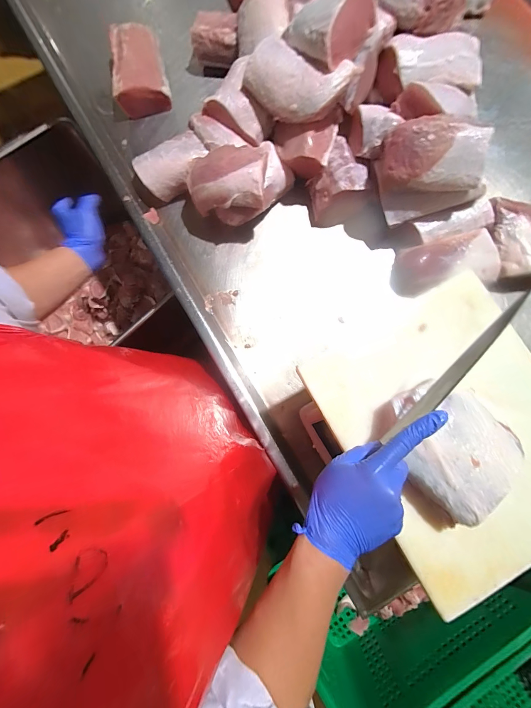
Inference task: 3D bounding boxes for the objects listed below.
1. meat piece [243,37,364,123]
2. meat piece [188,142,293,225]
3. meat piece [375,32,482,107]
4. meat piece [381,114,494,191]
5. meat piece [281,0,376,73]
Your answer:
[{"bbox_3d":[0.059,-0.512,0.580,0.194,0.063,0.111,28,82,5],"label":"meat piece"},{"bbox_3d":[-0.046,-0.352,0.632,0.216,0.125,0.140,-15,80,-2],"label":"meat piece"},{"bbox_3d":[0.315,-0.558,0.591,0.202,0.067,0.123,-14,89,-10],"label":"meat piece"},{"bbox_3d":[0.296,-0.354,0.539,0.166,0.064,0.099,6,80,2],"label":"meat piece"},{"bbox_3d":[0.106,-0.594,0.546,0.140,0.071,0.127,42,83,7],"label":"meat piece"}]

